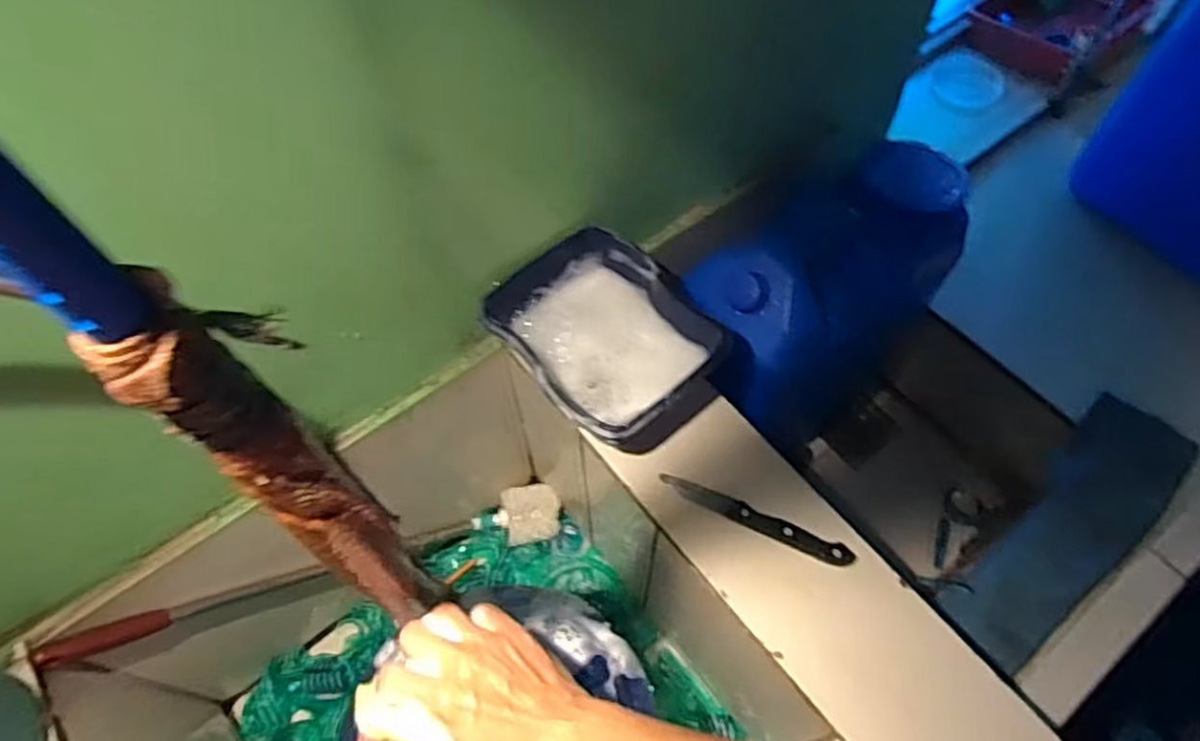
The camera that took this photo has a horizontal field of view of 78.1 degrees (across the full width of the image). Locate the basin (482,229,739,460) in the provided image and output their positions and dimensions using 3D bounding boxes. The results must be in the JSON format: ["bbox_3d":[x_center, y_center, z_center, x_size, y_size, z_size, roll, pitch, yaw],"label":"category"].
[{"bbox_3d":[0.003,-0.027,0.714,0.168,0.076,0.204,-40,66,-20],"label":"basin"}]

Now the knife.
[{"bbox_3d":[0.140,0.133,0.667,0.178,0.008,0.020,23,62,14],"label":"knife"}]

